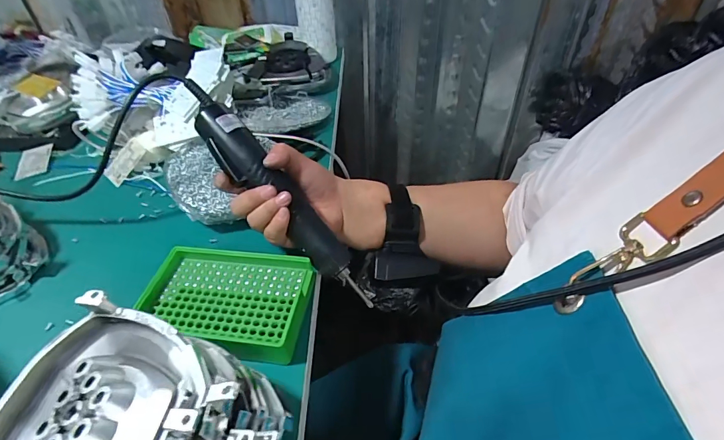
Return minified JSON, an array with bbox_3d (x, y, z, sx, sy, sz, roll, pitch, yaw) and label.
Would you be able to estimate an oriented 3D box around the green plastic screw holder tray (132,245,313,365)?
[{"bbox_3d":[-0.123,0.072,0.348,0.148,0.031,0.091,6,44,8],"label":"green plastic screw holder tray"}]

